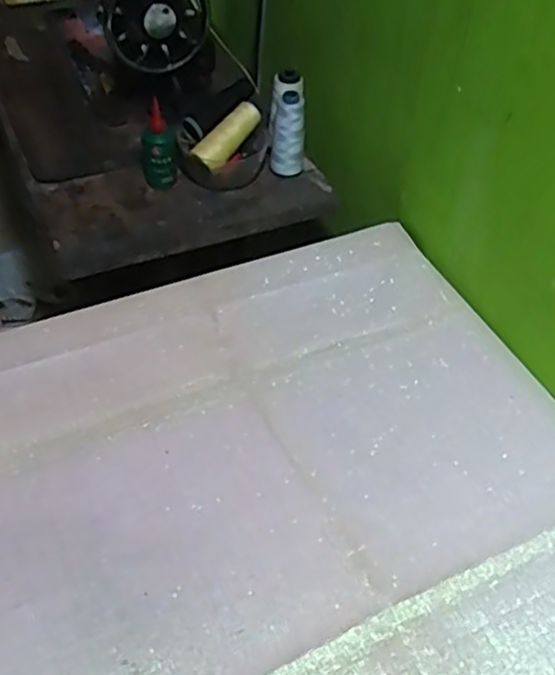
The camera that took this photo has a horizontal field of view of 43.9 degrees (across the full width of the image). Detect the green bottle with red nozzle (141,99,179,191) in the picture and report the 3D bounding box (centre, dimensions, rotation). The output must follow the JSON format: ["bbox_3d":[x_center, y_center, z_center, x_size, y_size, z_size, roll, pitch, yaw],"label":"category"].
[{"bbox_3d":[-0.155,-0.250,0.895,0.046,0.110,0.042,-4,48,-7],"label":"green bottle with red nozzle"}]

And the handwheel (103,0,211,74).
[{"bbox_3d":[-0.157,-0.419,0.899,0.125,0.128,0.053,-25,55,-23],"label":"handwheel"}]

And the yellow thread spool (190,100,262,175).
[{"bbox_3d":[-0.063,-0.267,0.915,0.032,0.032,0.110,36,78,26],"label":"yellow thread spool"}]

